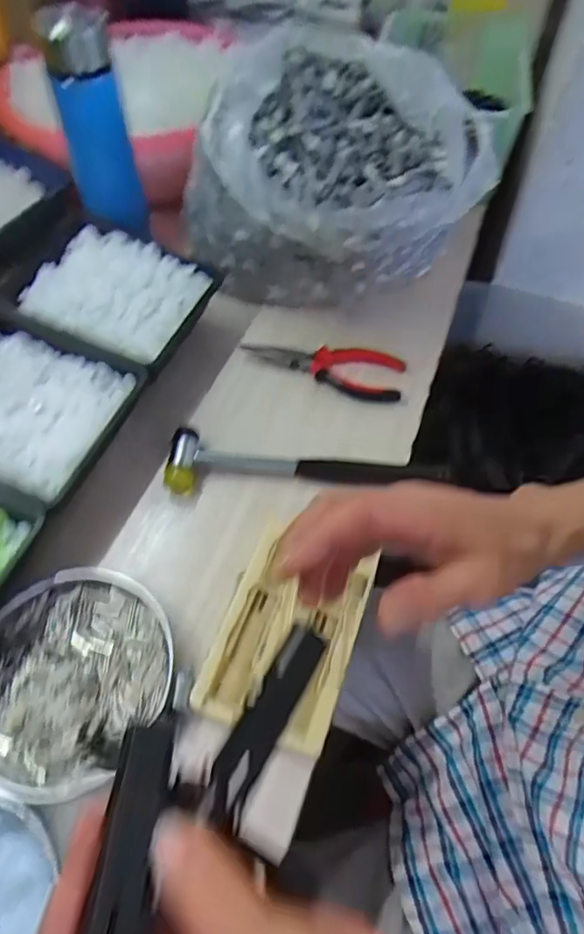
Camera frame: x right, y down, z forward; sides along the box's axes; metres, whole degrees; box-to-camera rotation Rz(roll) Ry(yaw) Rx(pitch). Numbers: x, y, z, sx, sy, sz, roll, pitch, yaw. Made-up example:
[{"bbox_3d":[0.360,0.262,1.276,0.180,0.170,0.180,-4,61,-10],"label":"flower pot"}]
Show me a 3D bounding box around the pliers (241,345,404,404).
[{"bbox_3d":[0.033,-0.103,0.530,0.151,0.019,0.056,14,57,8],"label":"pliers"}]

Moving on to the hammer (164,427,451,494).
[{"bbox_3d":[0.013,-0.003,0.462,0.230,0.033,0.050,1,56,-1],"label":"hammer"}]

